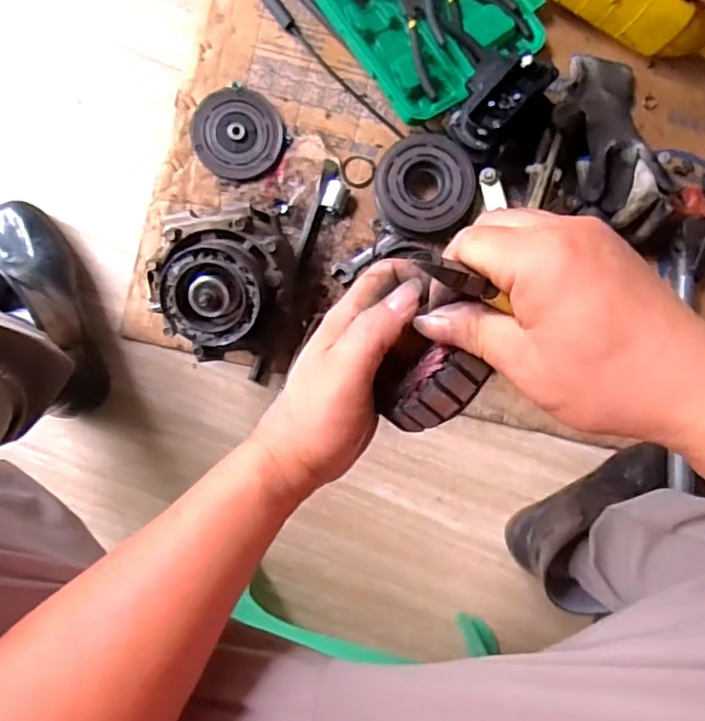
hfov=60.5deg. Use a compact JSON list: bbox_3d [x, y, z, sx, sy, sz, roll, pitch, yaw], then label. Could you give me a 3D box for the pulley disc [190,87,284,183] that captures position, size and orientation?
[{"bbox_3d":[-0.139,-0.269,0.714,0.101,0.015,0.113,-44,90,-5],"label":"pulley disc"}]

